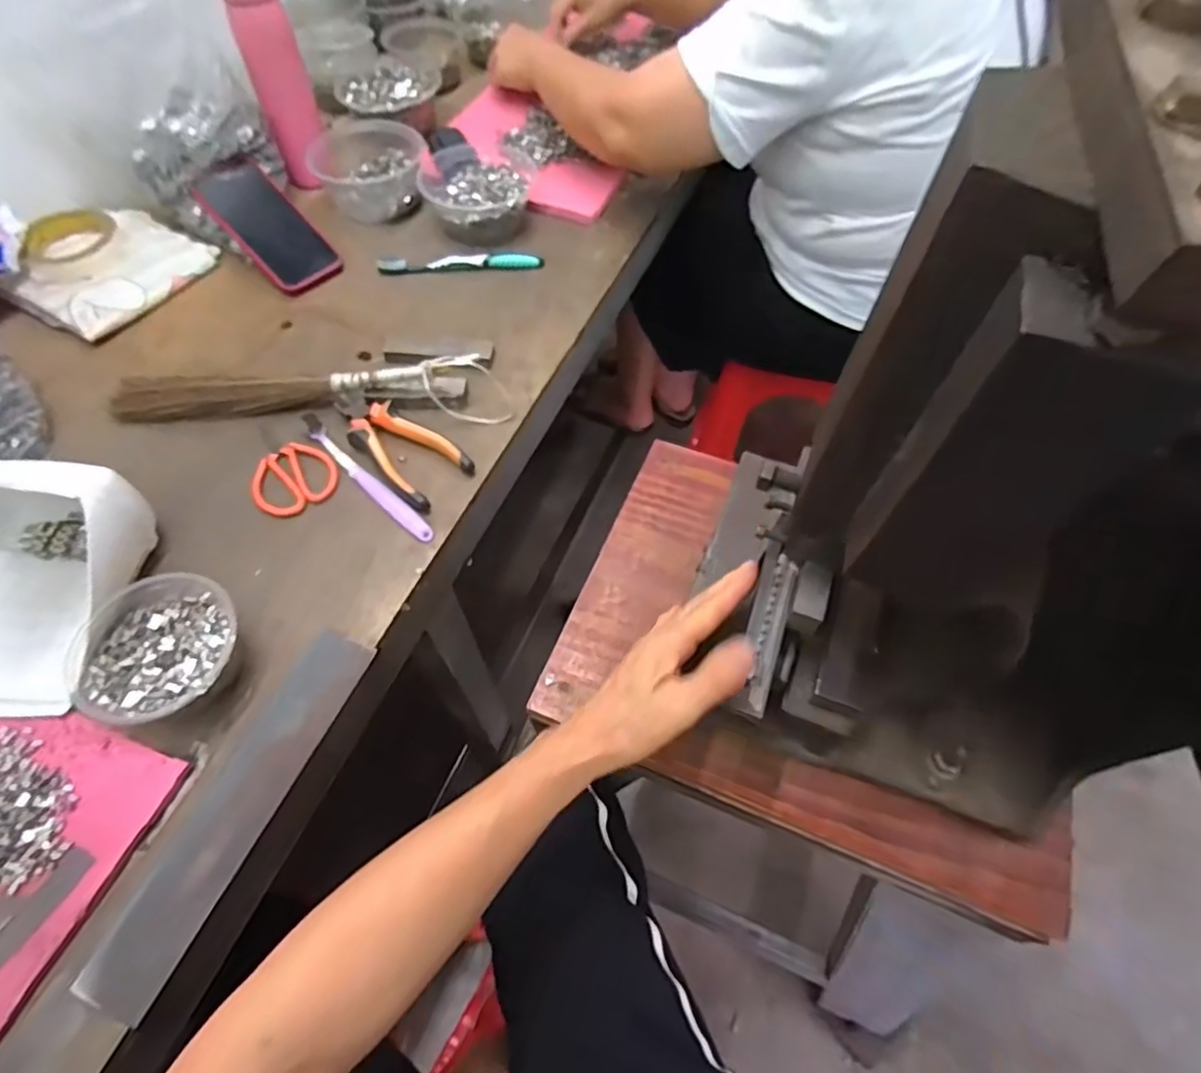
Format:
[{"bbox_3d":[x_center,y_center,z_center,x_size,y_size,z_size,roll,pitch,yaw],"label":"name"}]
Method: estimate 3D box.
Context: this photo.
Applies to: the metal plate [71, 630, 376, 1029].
[{"bbox_3d":[-0.242,0.179,0.426,0.050,0.010,0.244,19,60,11],"label":"metal plate"}]

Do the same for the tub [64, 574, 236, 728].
[{"bbox_3d":[-0.312,0.084,0.454,0.099,0.046,0.106,0,58,0],"label":"tub"}]

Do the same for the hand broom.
[{"bbox_3d":[-0.271,-0.139,0.592,0.362,0.032,0.047,-1,58,-1],"label":"hand broom"}]

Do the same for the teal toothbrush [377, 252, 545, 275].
[{"bbox_3d":[-0.159,-0.315,0.717,0.183,0.010,0.018,-4,59,-3],"label":"teal toothbrush"}]

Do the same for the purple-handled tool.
[{"bbox_3d":[-0.211,-0.054,0.558,0.178,0.012,0.017,39,66,21],"label":"purple-handled tool"}]

